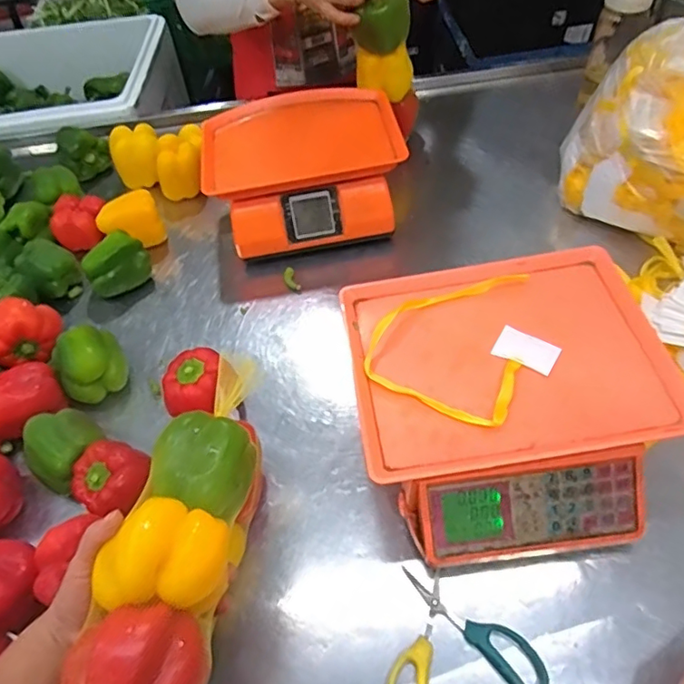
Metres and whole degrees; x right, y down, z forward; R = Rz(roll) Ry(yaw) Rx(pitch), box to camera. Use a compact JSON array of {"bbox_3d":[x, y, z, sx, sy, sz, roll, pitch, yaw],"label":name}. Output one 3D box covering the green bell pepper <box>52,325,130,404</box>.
[{"bbox_3d":[-0.313,0.029,0.696,0.075,0.073,0.075,-3,53,4],"label":"green bell pepper"}]

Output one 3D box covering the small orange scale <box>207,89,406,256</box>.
[{"bbox_3d":[-0.055,-0.262,0.853,0.279,0.122,0.250,-8,52,-1],"label":"small orange scale"}]

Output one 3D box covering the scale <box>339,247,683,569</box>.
[{"bbox_3d":[0.166,0.062,0.577,0.290,0.124,0.282,-8,52,0],"label":"scale"}]

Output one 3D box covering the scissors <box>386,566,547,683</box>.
[{"bbox_3d":[0.109,0.280,0.484,0.129,0.007,0.132,7,54,11],"label":"scissors"}]

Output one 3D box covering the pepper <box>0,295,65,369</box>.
[{"bbox_3d":[-0.411,-0.018,0.709,0.078,0.066,0.068,-14,53,-5],"label":"pepper"}]

